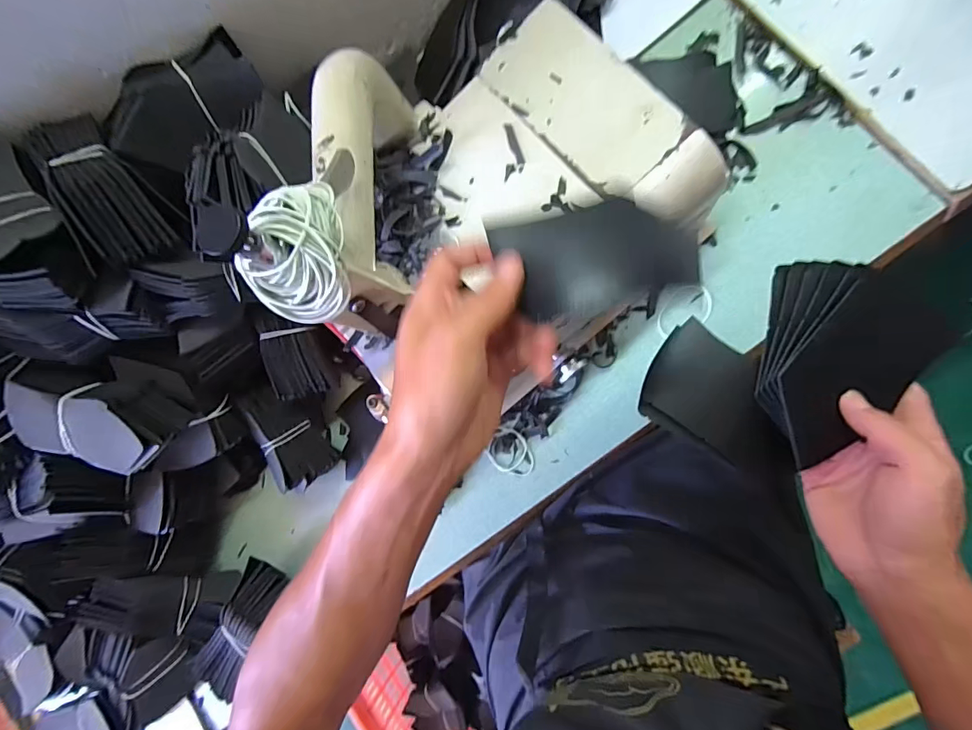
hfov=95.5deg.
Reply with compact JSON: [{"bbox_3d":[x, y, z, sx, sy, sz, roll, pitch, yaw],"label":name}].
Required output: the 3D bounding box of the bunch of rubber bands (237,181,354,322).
[{"bbox_3d":[-0.097,-0.060,0.234,0.047,0.041,0.073,24,94,11],"label":"bunch of rubber bands"}]

